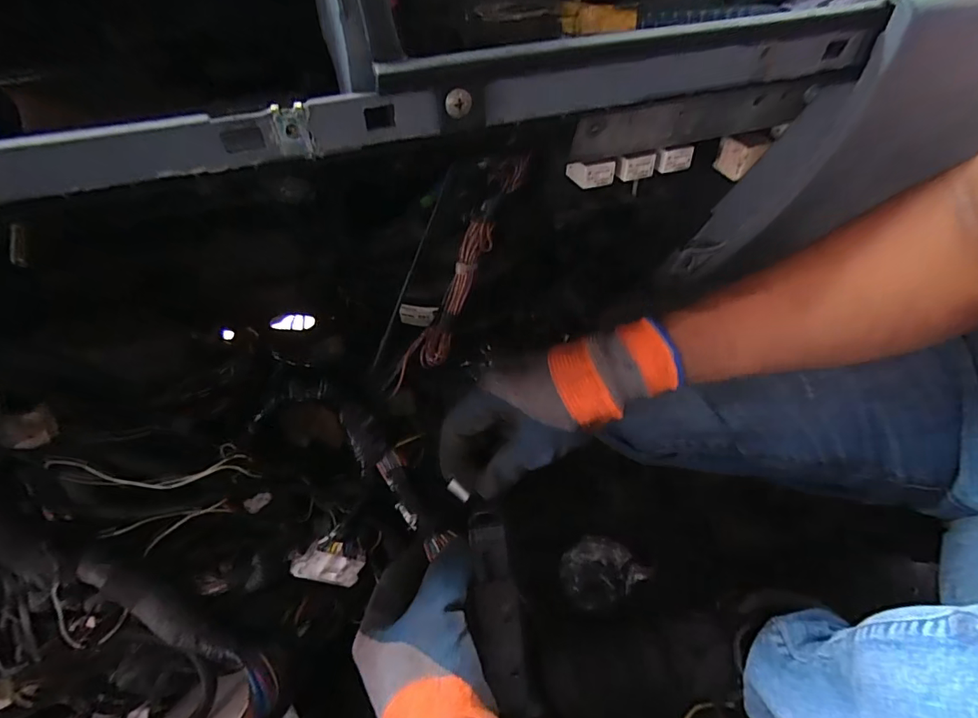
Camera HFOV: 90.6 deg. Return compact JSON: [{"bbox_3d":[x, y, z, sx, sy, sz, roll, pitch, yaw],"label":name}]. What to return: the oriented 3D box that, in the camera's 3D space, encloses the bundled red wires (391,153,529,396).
[{"bbox_3d":[-0.022,-0.056,0.354,0.025,0.188,0.022,4,31,-46],"label":"bundled red wires"}]

